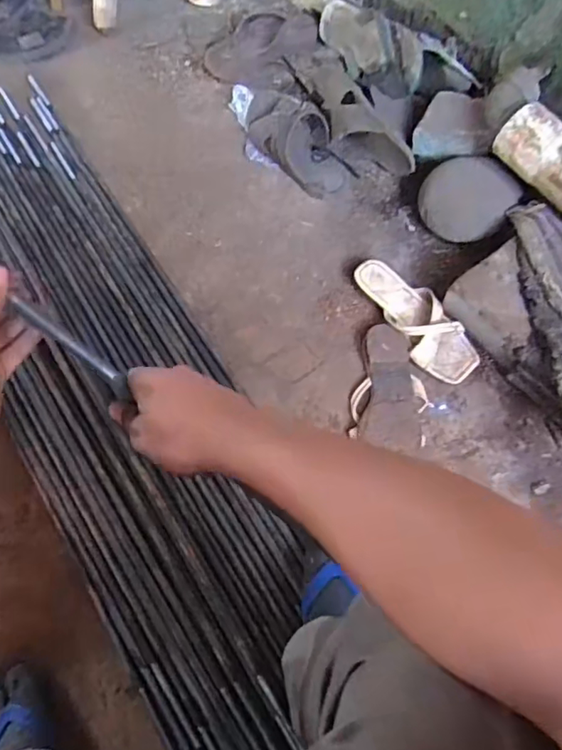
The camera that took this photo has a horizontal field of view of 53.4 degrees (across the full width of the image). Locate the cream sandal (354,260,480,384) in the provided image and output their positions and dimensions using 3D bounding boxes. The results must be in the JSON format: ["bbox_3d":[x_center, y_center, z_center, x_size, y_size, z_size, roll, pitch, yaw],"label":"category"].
[{"bbox_3d":[0.213,-0.091,0.883,0.091,0.041,0.237,-25,68,-13],"label":"cream sandal"}]

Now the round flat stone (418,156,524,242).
[{"bbox_3d":[0.316,-0.305,0.951,0.152,0.028,0.147,-2,82,13],"label":"round flat stone"}]

